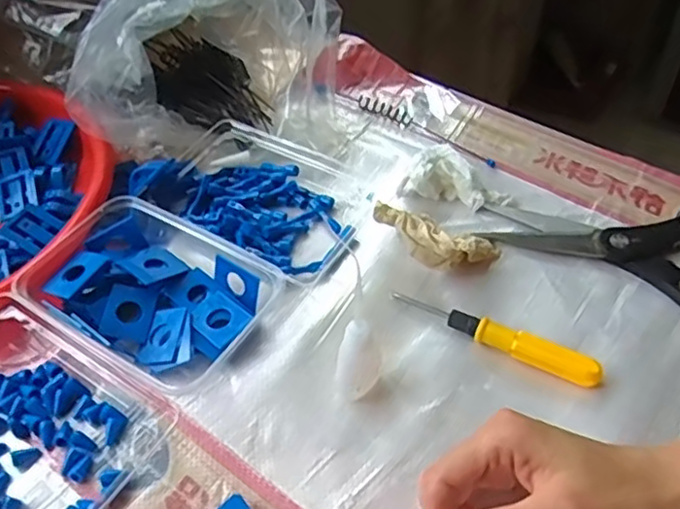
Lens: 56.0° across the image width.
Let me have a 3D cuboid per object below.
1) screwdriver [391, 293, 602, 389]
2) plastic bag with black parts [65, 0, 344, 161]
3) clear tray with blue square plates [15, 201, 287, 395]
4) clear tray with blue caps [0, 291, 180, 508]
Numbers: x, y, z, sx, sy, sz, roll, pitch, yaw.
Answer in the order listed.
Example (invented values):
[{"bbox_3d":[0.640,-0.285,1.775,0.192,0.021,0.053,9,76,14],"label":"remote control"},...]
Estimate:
[{"bbox_3d":[0.101,0.053,0.425,0.140,0.020,0.014,21,53,19],"label":"screwdriver"},{"bbox_3d":[-0.113,-0.183,0.565,0.195,0.116,0.172,6,49,8],"label":"plastic bag with black parts"},{"bbox_3d":[-0.135,0.022,0.452,0.152,0.036,0.115,20,52,19],"label":"clear tray with blue square plates"},{"bbox_3d":[-0.202,0.100,0.392,0.164,0.031,0.122,24,54,22],"label":"clear tray with blue caps"}]

